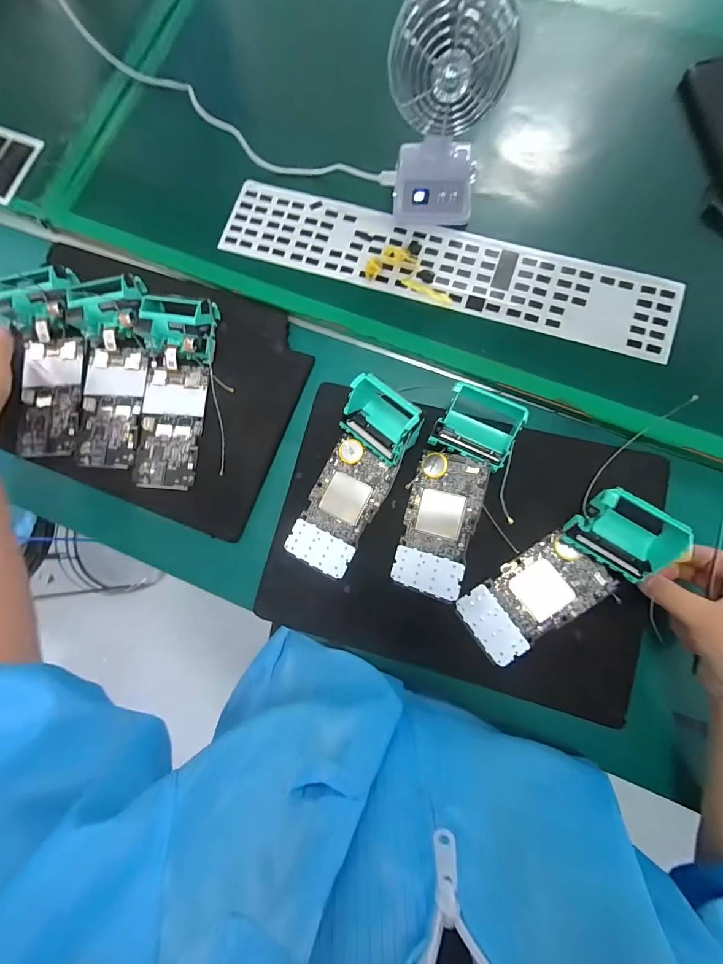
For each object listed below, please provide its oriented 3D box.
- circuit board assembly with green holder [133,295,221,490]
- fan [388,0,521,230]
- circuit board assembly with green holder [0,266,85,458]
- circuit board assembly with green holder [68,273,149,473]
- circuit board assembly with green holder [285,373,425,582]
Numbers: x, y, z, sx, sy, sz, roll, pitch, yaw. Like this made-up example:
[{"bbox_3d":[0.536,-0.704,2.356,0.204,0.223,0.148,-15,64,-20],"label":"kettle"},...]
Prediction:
[{"bbox_3d":[-0.199,-0.094,0.378,0.069,0.034,0.196,8,83,4],"label":"circuit board assembly with green holder"},{"bbox_3d":[0.071,-0.317,0.324,0.085,0.159,0.068,6,83,4],"label":"fan"},{"bbox_3d":[-0.342,-0.129,0.389,0.071,0.037,0.199,-3,82,3],"label":"circuit board assembly with green holder"},{"bbox_3d":[-0.267,-0.117,0.383,0.069,0.036,0.197,0,83,3],"label":"circuit board assembly with green holder"},{"bbox_3d":[-0.010,-0.003,0.338,0.069,0.055,0.176,28,85,7],"label":"circuit board assembly with green holder"}]

